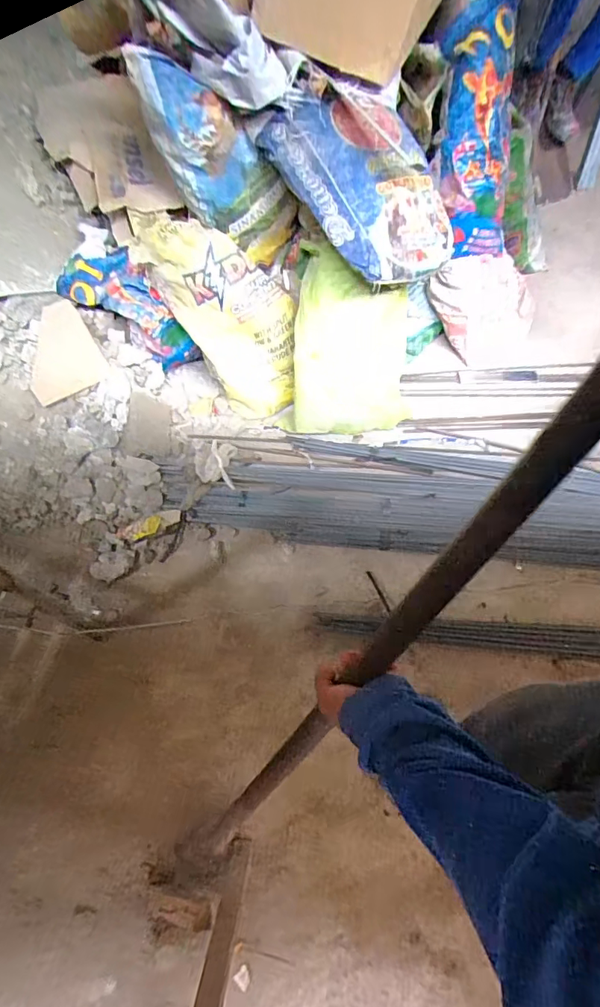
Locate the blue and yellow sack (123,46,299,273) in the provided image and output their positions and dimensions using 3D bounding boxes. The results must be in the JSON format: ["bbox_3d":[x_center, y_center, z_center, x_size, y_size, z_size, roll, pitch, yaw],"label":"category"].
[{"bbox_3d":[-0.207,-0.835,1.208,0.207,0.544,0.144,-21,58,27],"label":"blue and yellow sack"}]

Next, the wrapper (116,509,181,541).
[{"bbox_3d":[-0.428,0.058,1.369,0.181,0.035,0.055,-23,64,-11],"label":"wrapper"}]

